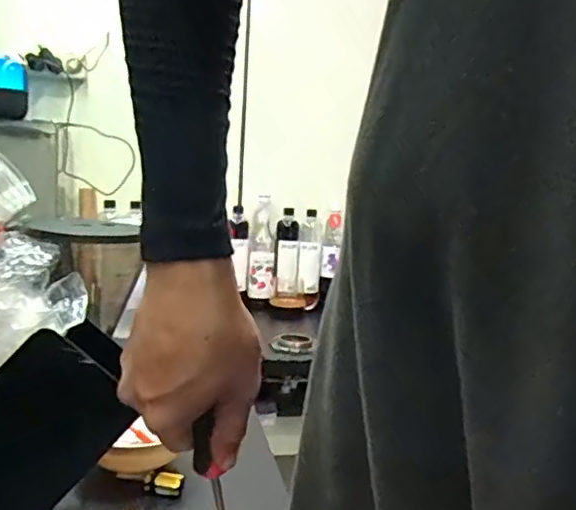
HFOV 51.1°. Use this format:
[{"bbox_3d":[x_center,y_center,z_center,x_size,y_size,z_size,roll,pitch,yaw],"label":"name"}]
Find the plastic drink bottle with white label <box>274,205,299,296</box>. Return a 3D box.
[{"bbox_3d":[-0.003,-0.010,1.719,0.069,0.247,0.057,3,-15,-6],"label":"plastic drink bottle with white label"}]

